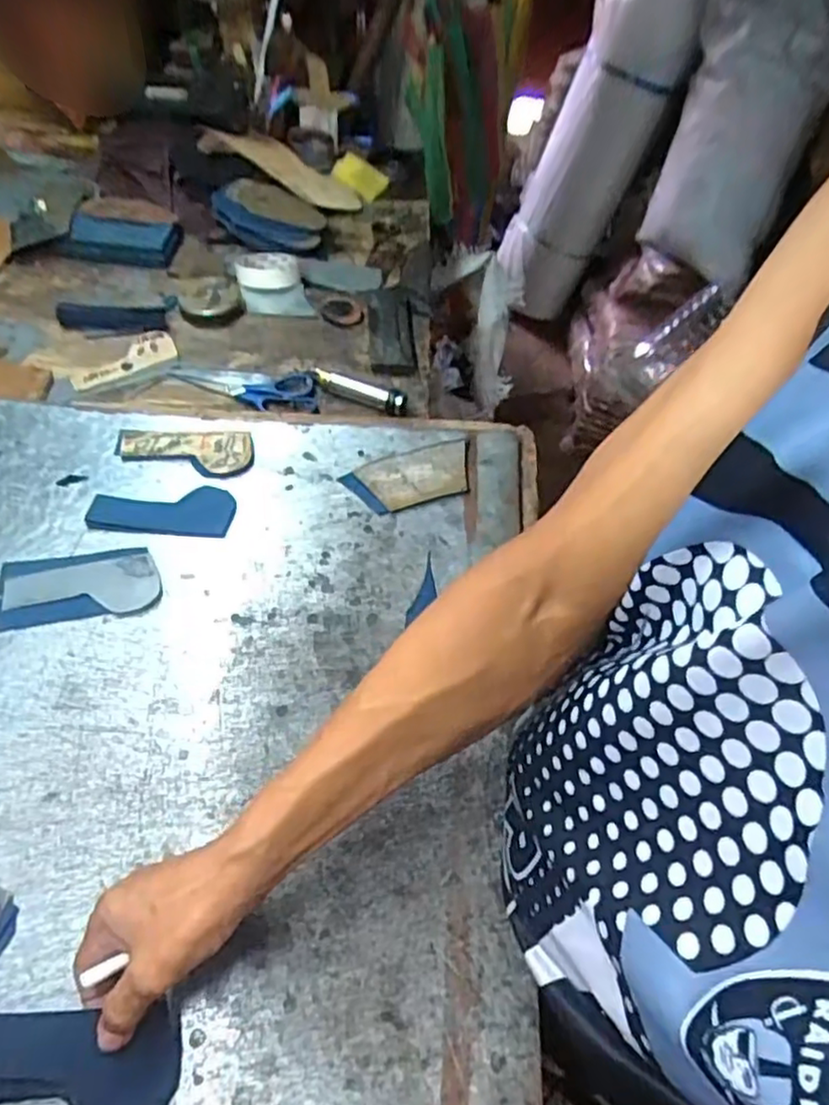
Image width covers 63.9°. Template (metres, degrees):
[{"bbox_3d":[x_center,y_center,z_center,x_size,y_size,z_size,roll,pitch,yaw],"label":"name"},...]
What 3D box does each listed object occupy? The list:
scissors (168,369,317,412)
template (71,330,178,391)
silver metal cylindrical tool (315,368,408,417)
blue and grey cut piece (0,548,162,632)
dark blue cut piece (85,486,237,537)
[{"bbox_3d":[-0.199,-0.190,0.769,0.171,0.014,0.066,5,55,-1],"label":"scissors"},{"bbox_3d":[-0.346,-0.230,0.789,0.122,0.007,0.048,-26,72,-17],"label":"template"},{"bbox_3d":[-0.061,-0.185,0.763,0.108,0.020,0.026,23,56,11],"label":"silver metal cylindrical tool"},{"bbox_3d":[-0.295,0.030,0.584,0.135,0.006,0.068,-9,58,-6],"label":"blue and grey cut piece"},{"bbox_3d":[-0.239,-0.042,0.635,0.129,0.009,0.059,1,55,-4],"label":"dark blue cut piece"}]

